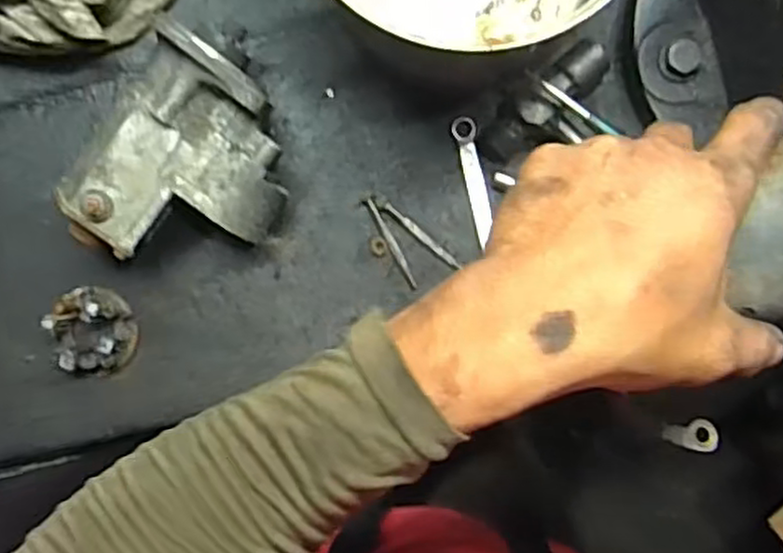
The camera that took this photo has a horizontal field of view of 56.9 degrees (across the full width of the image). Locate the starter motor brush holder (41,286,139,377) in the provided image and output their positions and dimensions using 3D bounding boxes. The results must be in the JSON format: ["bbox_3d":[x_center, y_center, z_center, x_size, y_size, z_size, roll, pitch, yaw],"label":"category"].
[{"bbox_3d":[-0.240,0.045,0.579,0.061,0.035,0.071,-6,90,2],"label":"starter motor brush holder"}]

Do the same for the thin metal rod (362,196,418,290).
[{"bbox_3d":[0.000,-0.027,0.573,0.009,0.010,0.081,-30,90,2],"label":"thin metal rod"}]

